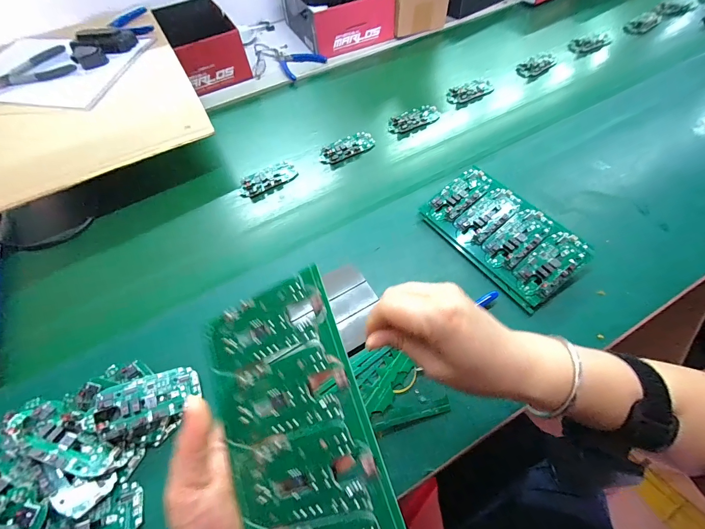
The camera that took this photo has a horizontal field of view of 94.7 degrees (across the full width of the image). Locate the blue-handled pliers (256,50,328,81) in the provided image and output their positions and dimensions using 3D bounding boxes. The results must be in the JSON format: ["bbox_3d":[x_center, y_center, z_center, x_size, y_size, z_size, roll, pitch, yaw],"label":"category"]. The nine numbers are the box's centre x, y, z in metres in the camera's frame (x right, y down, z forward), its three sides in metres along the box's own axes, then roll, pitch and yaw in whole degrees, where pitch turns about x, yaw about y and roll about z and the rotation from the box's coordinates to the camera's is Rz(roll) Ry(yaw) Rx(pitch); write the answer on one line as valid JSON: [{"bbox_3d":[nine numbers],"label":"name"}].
[{"bbox_3d":[-0.146,-0.464,0.724,0.156,0.016,0.094,37,67,23],"label":"blue-handled pliers"}]

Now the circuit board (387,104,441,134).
[{"bbox_3d":[0.111,-0.268,0.590,0.097,0.013,0.046,-31,61,-15],"label":"circuit board"}]

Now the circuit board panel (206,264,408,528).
[{"bbox_3d":[-0.037,0.107,0.204,0.106,0.004,0.186,-28,70,19],"label":"circuit board panel"}]

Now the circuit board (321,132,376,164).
[{"bbox_3d":[-0.009,-0.201,0.560,0.098,0.009,0.049,-34,62,-17],"label":"circuit board"}]

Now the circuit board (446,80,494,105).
[{"bbox_3d":[0.228,-0.338,0.632,0.099,0.012,0.049,-24,60,-12],"label":"circuit board"}]

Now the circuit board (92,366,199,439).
[{"bbox_3d":[-0.207,0.137,0.333,0.090,0.009,0.046,-12,61,-29],"label":"circuit board"}]

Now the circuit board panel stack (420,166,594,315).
[{"bbox_3d":[0.193,-0.043,0.428,0.108,0.030,0.190,-34,62,-17],"label":"circuit board panel stack"}]

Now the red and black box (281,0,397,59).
[{"bbox_3d":[-0.042,-0.603,0.760,0.188,0.093,0.258,-23,60,-11],"label":"red and black box"}]

